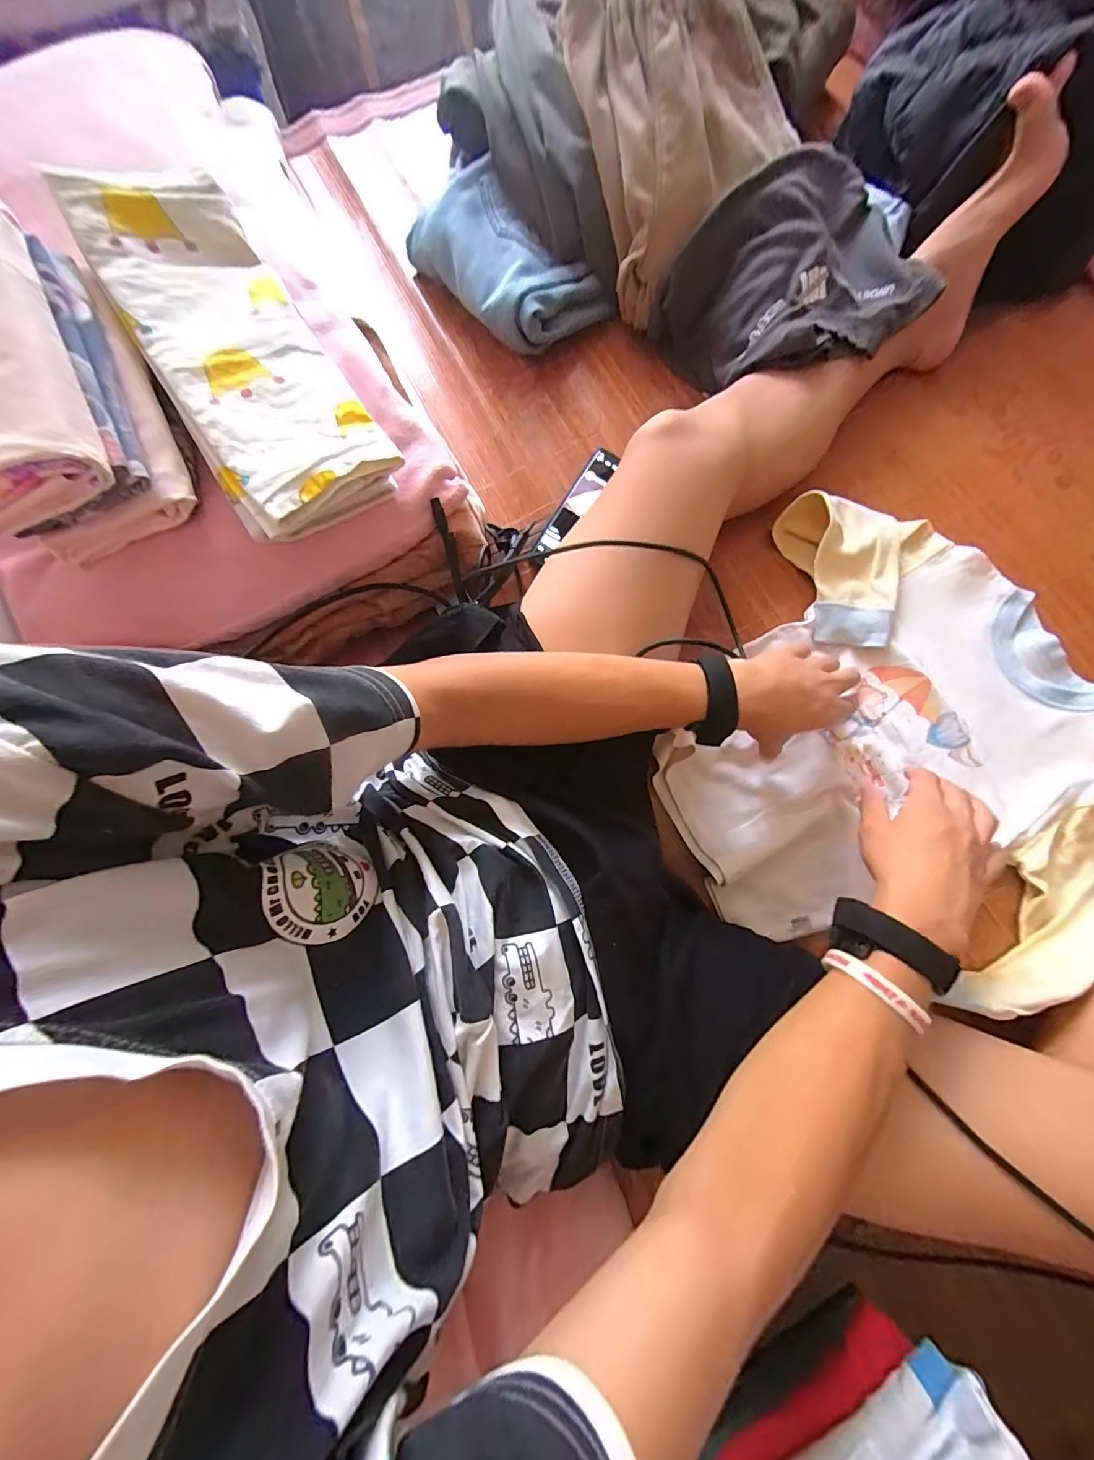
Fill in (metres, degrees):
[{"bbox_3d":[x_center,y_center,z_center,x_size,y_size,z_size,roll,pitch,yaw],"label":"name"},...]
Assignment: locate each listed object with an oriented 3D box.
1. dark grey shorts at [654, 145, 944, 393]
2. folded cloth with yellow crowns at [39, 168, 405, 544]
[{"bbox_3d":[0.291,-0.504,0.537,0.281,0.110,0.207,-34,80,-6],"label":"dark grey shorts"},{"bbox_3d":[-0.254,-0.311,0.387,0.135,0.056,0.308,-31,87,-18],"label":"folded cloth with yellow crowns"}]

